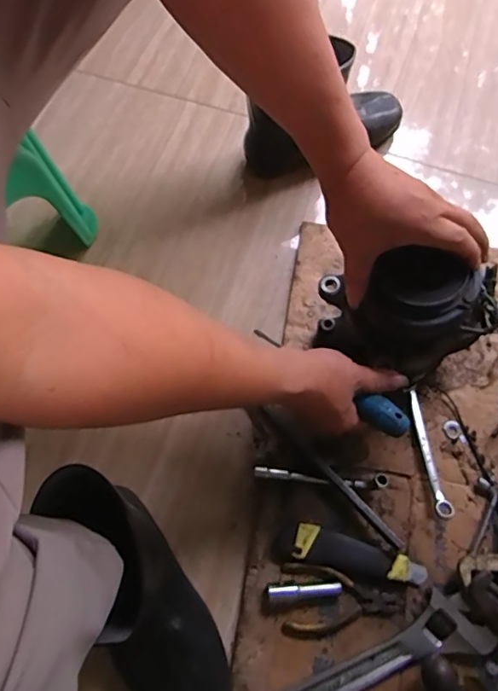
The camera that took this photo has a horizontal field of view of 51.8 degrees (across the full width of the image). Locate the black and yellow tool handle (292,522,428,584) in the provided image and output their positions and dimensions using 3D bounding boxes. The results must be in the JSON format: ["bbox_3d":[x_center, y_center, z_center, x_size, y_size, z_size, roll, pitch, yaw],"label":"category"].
[{"bbox_3d":[0.120,0.228,0.551,0.143,0.017,0.036,15,69,5],"label":"black and yellow tool handle"}]

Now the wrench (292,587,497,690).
[{"bbox_3d":[0.110,0.327,0.509,0.270,0.016,0.065,-22,71,-9],"label":"wrench"}]

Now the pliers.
[{"bbox_3d":[0.098,0.269,0.535,0.124,0.010,0.068,4,69,1],"label":"pliers"}]

